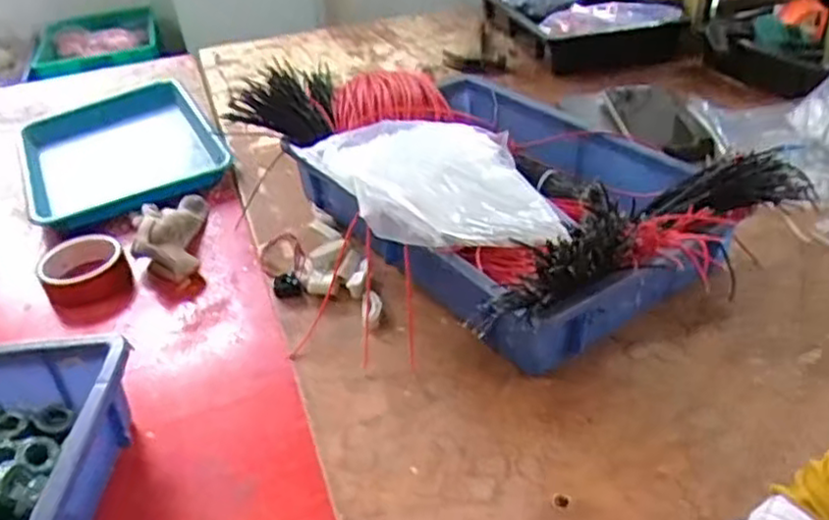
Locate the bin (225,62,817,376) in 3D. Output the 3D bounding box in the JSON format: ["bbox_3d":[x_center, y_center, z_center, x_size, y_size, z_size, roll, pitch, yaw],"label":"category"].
[{"bbox_3d":[0.081,-0.093,0.733,0.337,0.146,0.484,-23,40,-21],"label":"bin"}]

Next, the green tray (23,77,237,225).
[{"bbox_3d":[-0.408,-0.154,0.979,0.252,0.035,0.357,-20,39,-18],"label":"green tray"}]

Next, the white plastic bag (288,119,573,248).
[{"bbox_3d":[0.018,-0.077,0.681,0.218,0.071,0.200,-15,37,-12],"label":"white plastic bag"}]

